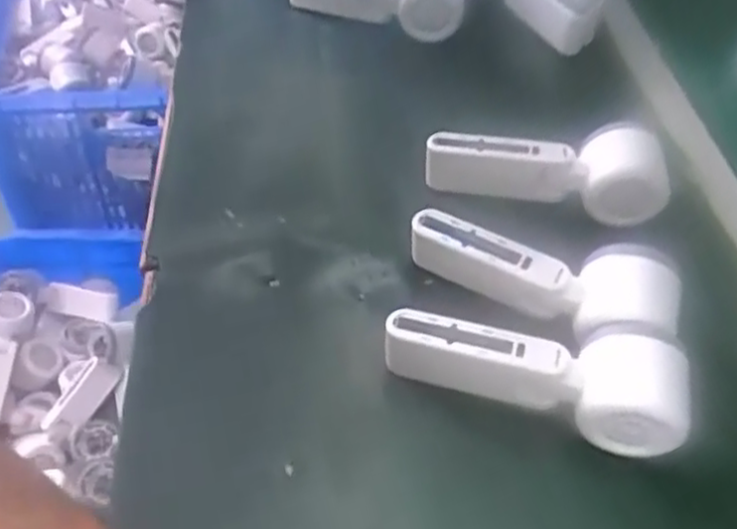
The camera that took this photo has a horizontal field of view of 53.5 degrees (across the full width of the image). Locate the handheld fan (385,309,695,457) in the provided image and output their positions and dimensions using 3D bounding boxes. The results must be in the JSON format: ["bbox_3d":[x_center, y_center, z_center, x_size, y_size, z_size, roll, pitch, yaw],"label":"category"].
[{"bbox_3d":[0.090,0.061,0.407,0.165,0.063,0.052,9,49,3],"label":"handheld fan"}]

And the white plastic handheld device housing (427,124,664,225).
[{"bbox_3d":[0.124,-0.065,0.512,0.168,0.054,0.039,7,49,1],"label":"white plastic handheld device housing"}]

